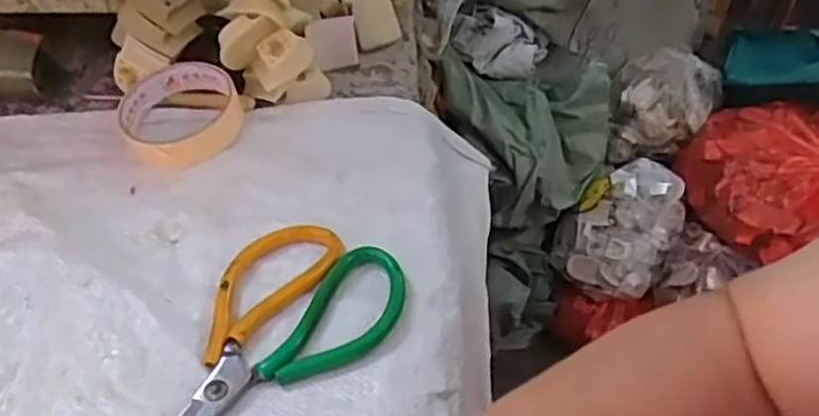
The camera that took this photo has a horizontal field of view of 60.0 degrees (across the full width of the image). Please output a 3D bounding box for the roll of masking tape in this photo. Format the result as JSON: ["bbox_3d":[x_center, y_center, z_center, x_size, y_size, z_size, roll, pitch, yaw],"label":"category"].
[{"bbox_3d":[-0.165,-0.071,0.510,0.084,0.031,0.095,-13,46,-14],"label":"roll of masking tape"}]

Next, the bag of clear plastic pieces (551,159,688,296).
[{"bbox_3d":[0.346,0.030,1.153,0.161,0.136,0.198,28,50,24],"label":"bag of clear plastic pieces"}]

